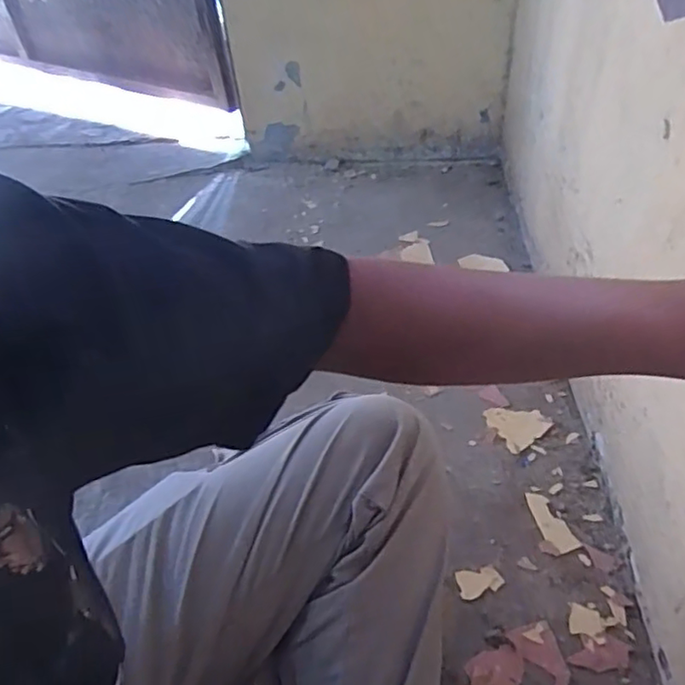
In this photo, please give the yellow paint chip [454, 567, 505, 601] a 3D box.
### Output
[{"bbox_3d":[0.161,0.280,0.721,0.051,0.005,0.036,-7,45,-2],"label":"yellow paint chip"}]

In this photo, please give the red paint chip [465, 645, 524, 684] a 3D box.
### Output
[{"bbox_3d":[0.158,0.355,0.647,0.054,0.006,0.072,11,47,15],"label":"red paint chip"}]

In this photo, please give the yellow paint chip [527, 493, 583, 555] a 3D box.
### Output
[{"bbox_3d":[0.257,0.222,0.769,0.033,0.004,0.086,-18,47,-12],"label":"yellow paint chip"}]

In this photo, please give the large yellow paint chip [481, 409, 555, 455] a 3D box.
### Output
[{"bbox_3d":[0.248,0.114,0.891,0.082,0.005,0.081,-30,50,-23],"label":"large yellow paint chip"}]

